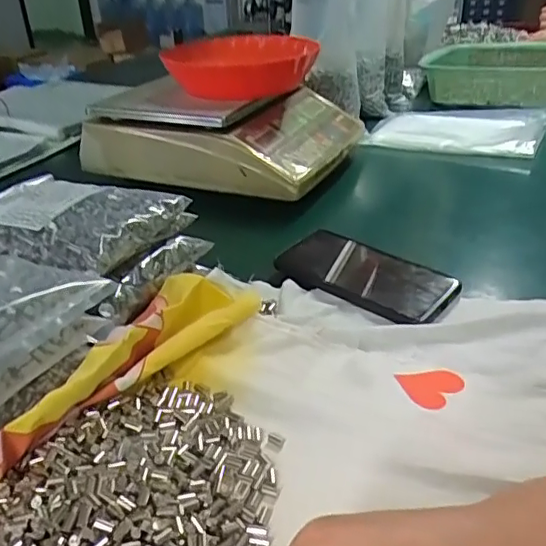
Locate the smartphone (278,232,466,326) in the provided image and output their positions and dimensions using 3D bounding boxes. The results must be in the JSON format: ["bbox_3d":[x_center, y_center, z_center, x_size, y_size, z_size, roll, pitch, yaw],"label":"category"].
[{"bbox_3d":[0.085,0.001,0.525,0.157,0.014,0.082,21,38,33],"label":"smartphone"}]

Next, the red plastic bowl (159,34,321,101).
[{"bbox_3d":[-0.037,-0.281,0.773,0.187,0.058,0.200,-2,31,1],"label":"red plastic bowl"}]

